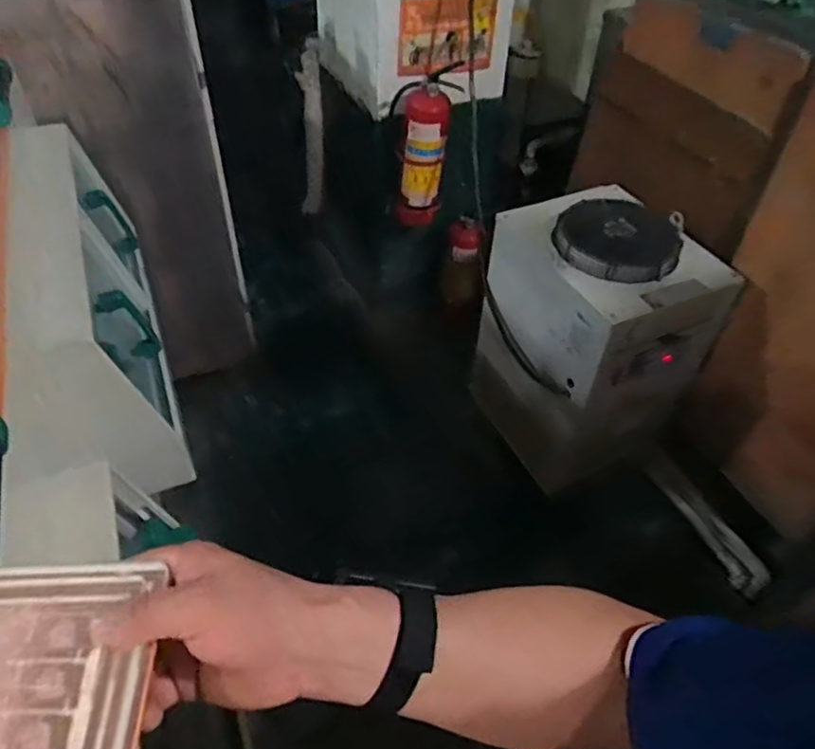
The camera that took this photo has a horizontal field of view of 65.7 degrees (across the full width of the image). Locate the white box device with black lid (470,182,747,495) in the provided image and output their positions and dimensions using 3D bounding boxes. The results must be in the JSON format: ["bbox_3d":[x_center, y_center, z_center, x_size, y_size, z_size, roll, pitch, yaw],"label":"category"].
[{"bbox_3d":[0.492,-0.102,1.740,0.419,0.709,0.450,-21,50,-22],"label":"white box device with black lid"}]

